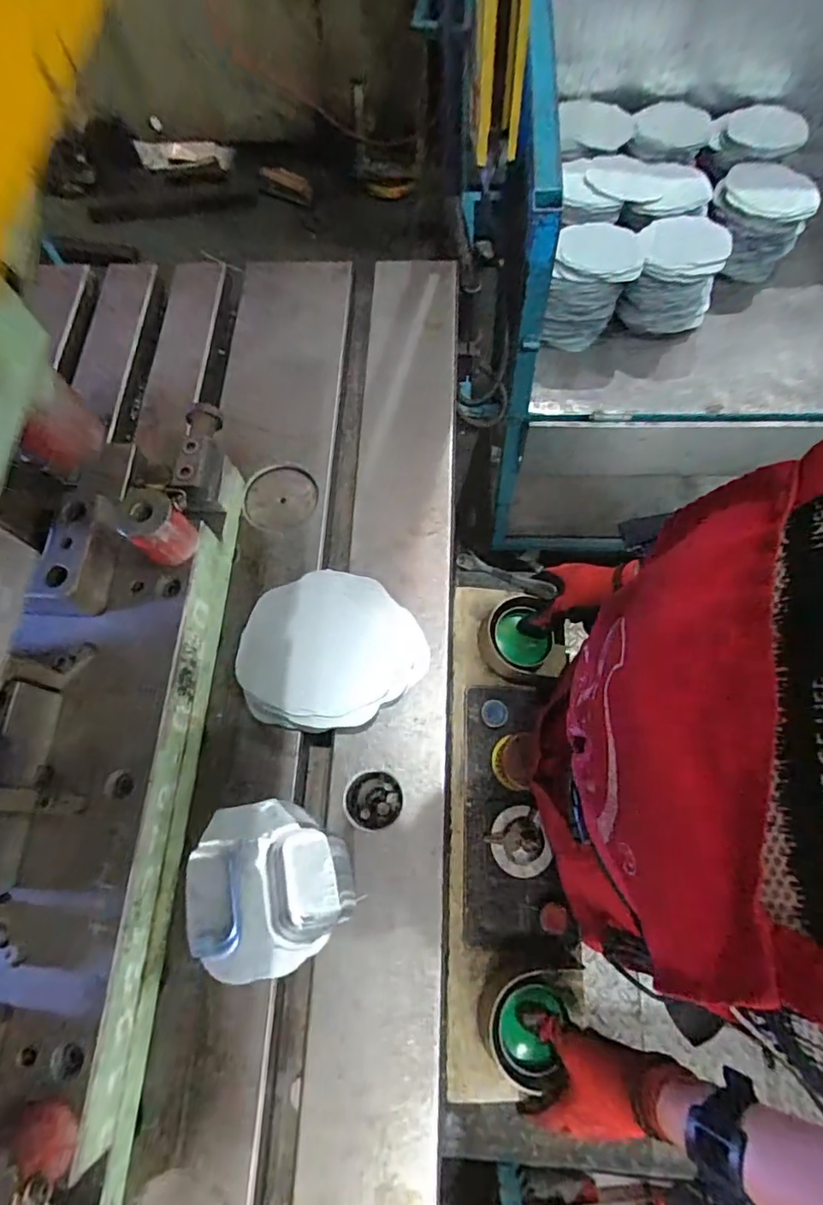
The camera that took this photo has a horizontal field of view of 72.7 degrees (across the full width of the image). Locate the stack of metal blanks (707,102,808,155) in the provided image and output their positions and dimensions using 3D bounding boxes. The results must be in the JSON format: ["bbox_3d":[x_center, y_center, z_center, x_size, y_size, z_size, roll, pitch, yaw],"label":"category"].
[{"bbox_3d":[0.650,-0.882,1.051,0.167,0.026,0.099,4,88,4],"label":"stack of metal blanks"}]

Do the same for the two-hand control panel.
[{"bbox_3d":[0.105,0.217,0.583,0.125,0.062,0.485,1,71,3],"label":"two-hand control panel"}]

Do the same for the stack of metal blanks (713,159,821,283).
[{"bbox_3d":[0.645,-0.725,1.058,0.186,0.112,0.147,-10,69,-1],"label":"stack of metal blanks"}]

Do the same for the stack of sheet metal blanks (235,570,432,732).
[{"bbox_3d":[-0.084,0.049,0.563,0.171,0.044,0.152,-36,72,-9],"label":"stack of sheet metal blanks"}]

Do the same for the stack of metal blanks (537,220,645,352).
[{"bbox_3d":[0.341,-0.600,1.068,0.150,0.167,0.140,11,71,8],"label":"stack of metal blanks"}]

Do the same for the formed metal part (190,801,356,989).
[{"bbox_3d":[-0.109,0.212,0.421,0.120,0.034,0.113,-11,70,0],"label":"formed metal part"}]

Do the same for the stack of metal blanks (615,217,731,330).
[{"bbox_3d":[0.492,-0.610,1.049,0.168,0.131,0.144,16,72,10],"label":"stack of metal blanks"}]

